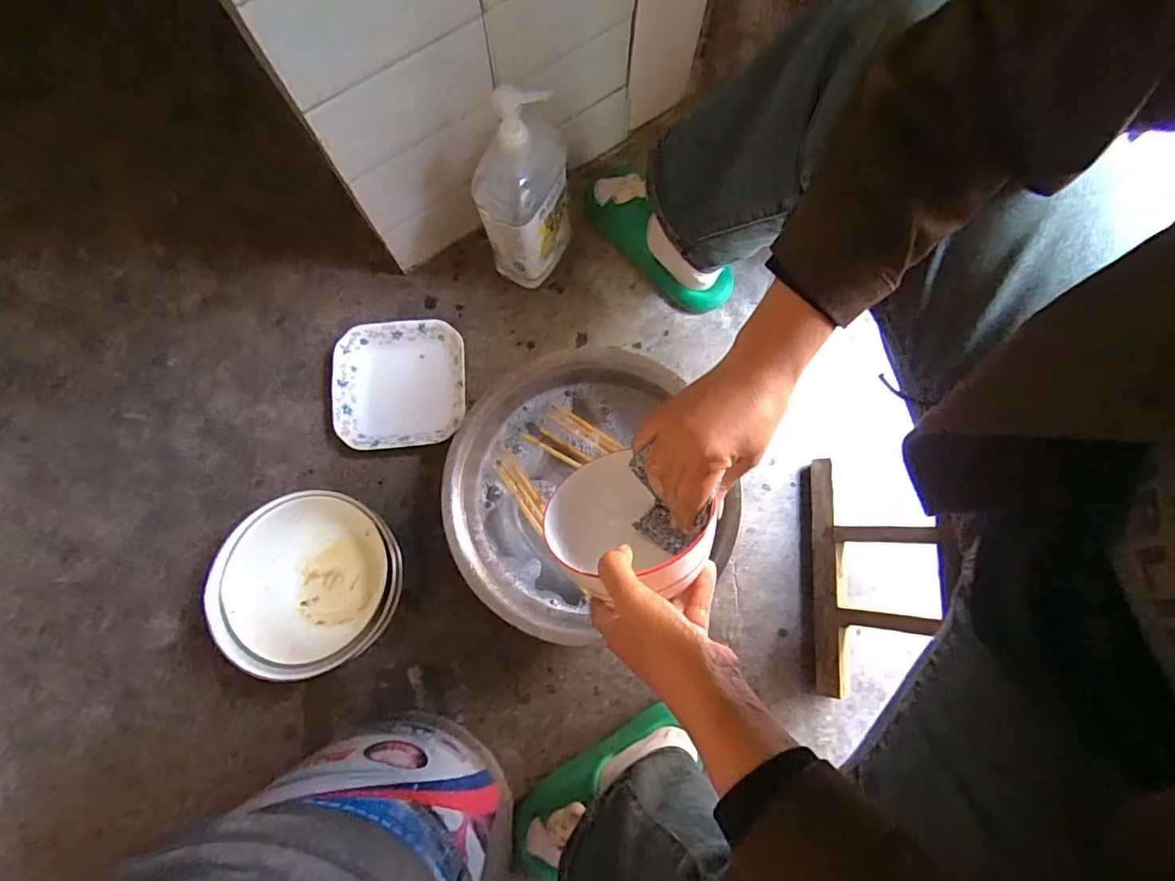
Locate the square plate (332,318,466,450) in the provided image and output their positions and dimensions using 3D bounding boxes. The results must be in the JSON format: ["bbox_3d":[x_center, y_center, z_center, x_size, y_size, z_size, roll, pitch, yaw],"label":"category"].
[{"bbox_3d":[-0.258,-0.074,0.727,0.179,0.050,0.169,-3,78,-1],"label":"square plate"}]

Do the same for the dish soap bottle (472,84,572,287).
[{"bbox_3d":[-0.075,-0.301,0.652,0.077,0.280,0.109,30,79,5],"label":"dish soap bottle"}]

